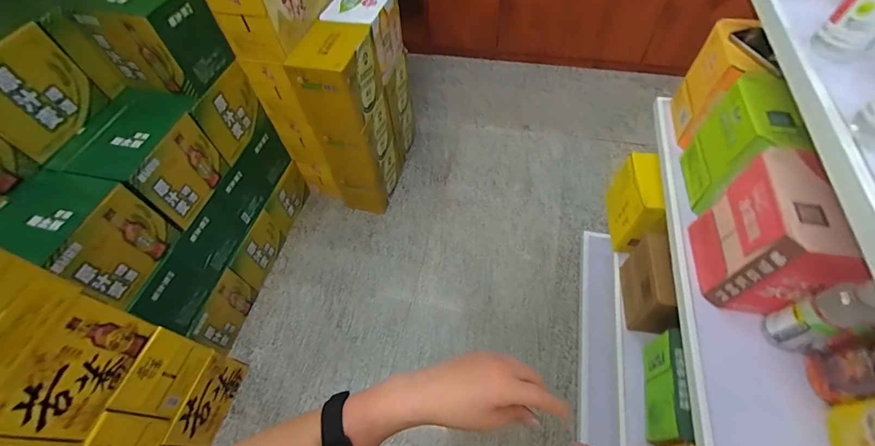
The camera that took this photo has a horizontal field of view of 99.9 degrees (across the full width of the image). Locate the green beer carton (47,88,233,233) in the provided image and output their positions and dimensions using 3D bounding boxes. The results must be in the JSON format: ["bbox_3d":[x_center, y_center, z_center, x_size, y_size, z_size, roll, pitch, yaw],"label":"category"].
[{"bbox_3d":[-0.861,-0.200,1.132,0.216,0.270,0.313,10,58,10],"label":"green beer carton"}]

